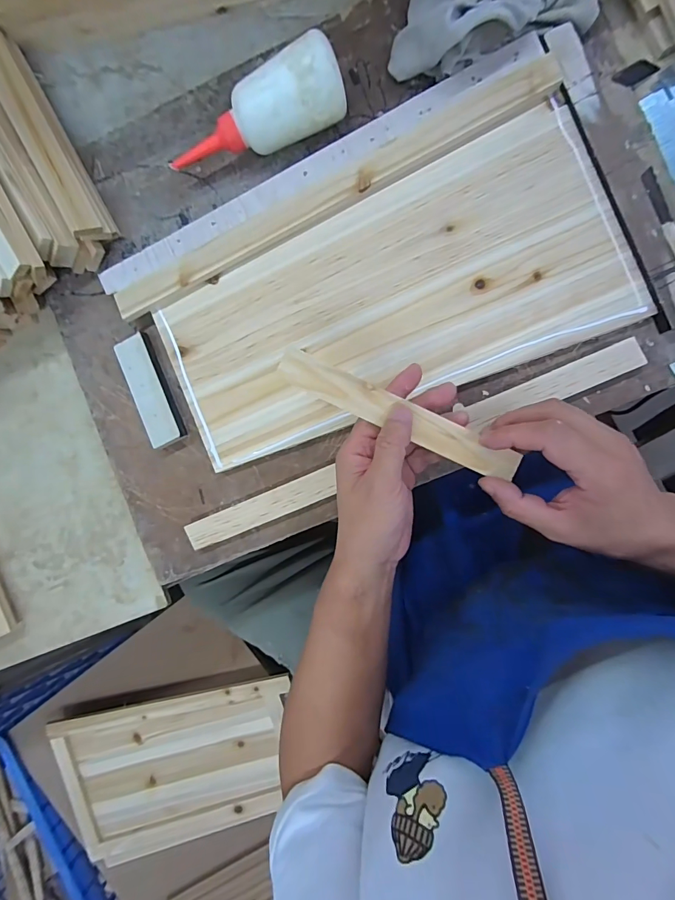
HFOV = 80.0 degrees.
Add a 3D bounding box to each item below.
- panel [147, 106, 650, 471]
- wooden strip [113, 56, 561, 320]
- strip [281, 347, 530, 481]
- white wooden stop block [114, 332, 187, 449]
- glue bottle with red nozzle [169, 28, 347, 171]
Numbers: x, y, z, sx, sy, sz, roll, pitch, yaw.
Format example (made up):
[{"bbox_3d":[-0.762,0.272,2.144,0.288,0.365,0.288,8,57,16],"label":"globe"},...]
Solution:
[{"bbox_3d":[0.044,-0.139,0.381,0.415,0.012,0.193,-22,90,6],"label":"panel"},{"bbox_3d":[-0.011,-0.234,0.375,0.440,0.009,0.033,-26,89,6],"label":"wooden strip"},{"bbox_3d":[0.050,-0.025,0.311,0.198,0.004,0.026,25,94,-4],"label":"strip"},{"bbox_3d":[-0.187,-0.058,0.402,0.033,0.021,0.110,-23,90,6],"label":"white wooden stop block"},{"bbox_3d":[-0.072,-0.292,0.367,0.161,0.063,0.052,-28,89,6],"label":"glue bottle with red nozzle"}]

